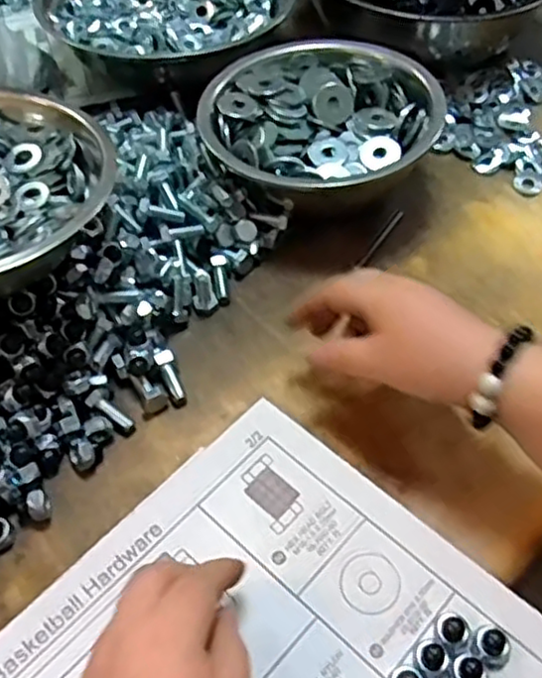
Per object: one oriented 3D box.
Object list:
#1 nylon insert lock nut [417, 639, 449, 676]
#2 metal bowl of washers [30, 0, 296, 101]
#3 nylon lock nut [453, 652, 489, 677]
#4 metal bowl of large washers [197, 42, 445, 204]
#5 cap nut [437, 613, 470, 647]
[{"bbox_3d":[0.076,0.150,0.330,0.013,0.012,0.014,1,54,-1],"label":"nylon insert lock nut"},{"bbox_3d":[-0.096,-0.301,0.629,0.189,0.059,0.206,1,54,-1],"label":"metal bowl of washers"},{"bbox_3d":[0.094,0.155,0.326,0.017,0.013,0.017,1,54,-1],"label":"nylon lock nut"},{"bbox_3d":[0.031,-0.158,0.530,0.171,0.063,0.159,1,54,-1],"label":"metal bowl of large washers"},{"bbox_3d":[0.088,0.140,0.337,0.015,0.016,0.014,1,54,-1],"label":"cap nut"}]

